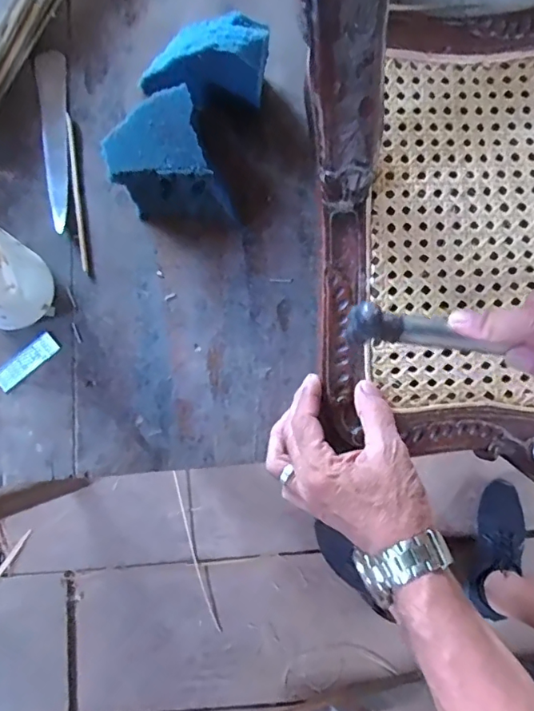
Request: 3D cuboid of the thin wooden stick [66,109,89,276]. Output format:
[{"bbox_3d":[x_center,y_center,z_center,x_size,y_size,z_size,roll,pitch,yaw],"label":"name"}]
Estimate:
[{"bbox_3d":[-0.178,-0.153,0.456,0.007,0.005,0.158,-9,80,-1],"label":"thin wooden stick"}]

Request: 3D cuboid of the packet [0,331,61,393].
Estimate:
[{"bbox_3d":[-0.213,0.005,0.431,0.061,0.004,0.022,-42,83,-7],"label":"packet"}]

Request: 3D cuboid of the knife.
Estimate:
[{"bbox_3d":[-0.198,-0.200,0.455,0.028,0.008,0.178,-6,80,-2],"label":"knife"}]

